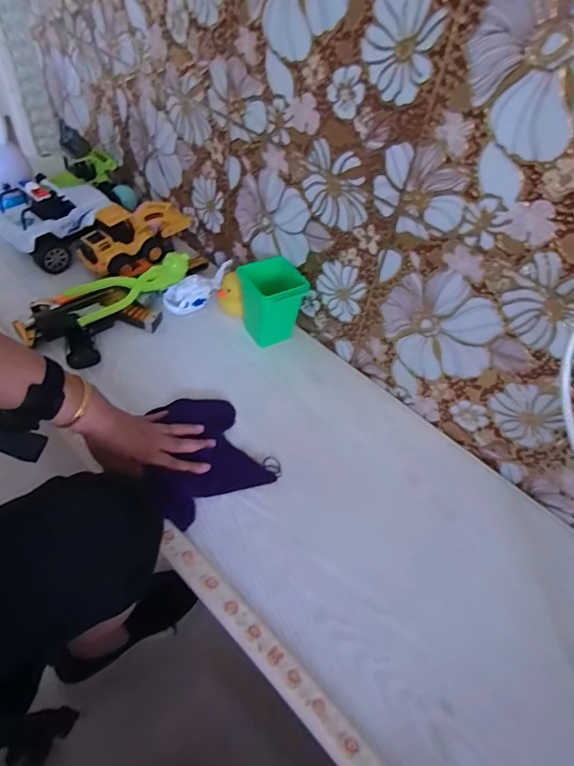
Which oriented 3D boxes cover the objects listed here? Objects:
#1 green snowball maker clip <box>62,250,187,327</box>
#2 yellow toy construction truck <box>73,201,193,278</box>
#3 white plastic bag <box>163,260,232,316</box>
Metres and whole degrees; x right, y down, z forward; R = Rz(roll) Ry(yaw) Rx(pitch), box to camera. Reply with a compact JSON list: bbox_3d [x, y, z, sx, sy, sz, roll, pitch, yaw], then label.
[{"bbox_3d":[-0.250,-0.158,0.720,0.185,0.065,0.058,-25,58,-25],"label":"green snowball maker clip"},{"bbox_3d":[-0.263,-0.259,0.789,0.083,0.089,0.185,32,54,18],"label":"yellow toy construction truck"},{"bbox_3d":[-0.142,-0.160,0.759,0.129,0.046,0.040,-32,58,-28],"label":"white plastic bag"}]

